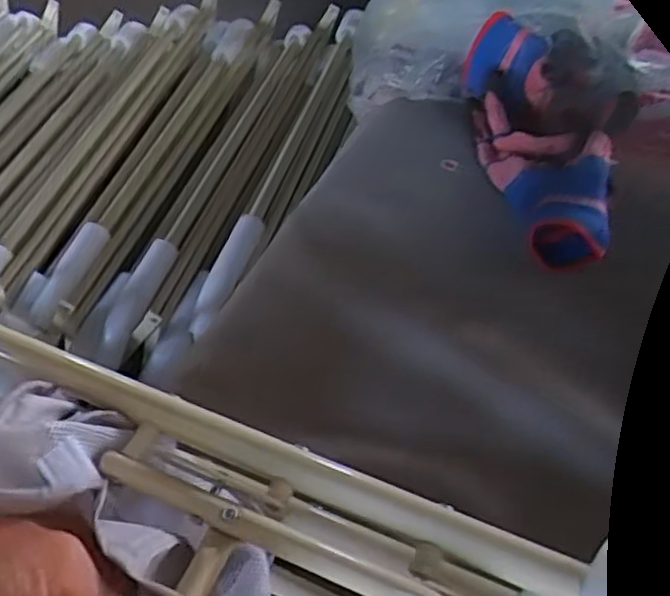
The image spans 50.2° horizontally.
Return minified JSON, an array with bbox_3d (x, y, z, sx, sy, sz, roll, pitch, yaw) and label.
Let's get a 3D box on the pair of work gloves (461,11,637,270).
[{"bbox_3d":[0.159,-0.130,0.542,0.097,0.060,0.230,1,53,6],"label":"pair of work gloves"}]

